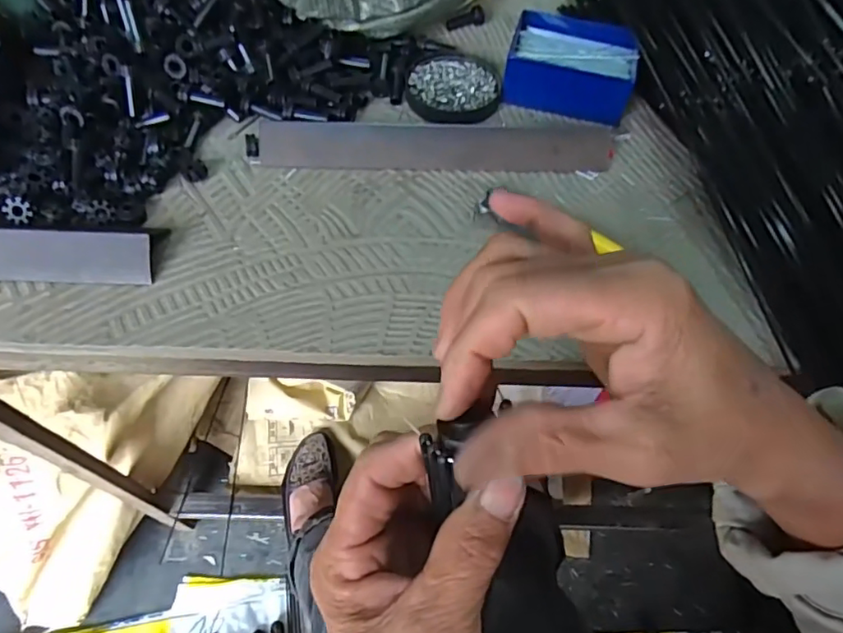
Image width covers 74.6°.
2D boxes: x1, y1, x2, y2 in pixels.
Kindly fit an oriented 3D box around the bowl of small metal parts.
[{"bbox_3d":[0.028,-0.207,0.501,0.081,0.012,0.081,1,59,-1],"label":"bowl of small metal parts"}]

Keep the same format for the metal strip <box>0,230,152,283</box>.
[{"bbox_3d":[-0.305,-0.042,0.377,0.238,0.007,0.034,2,99,-1],"label":"metal strip"}]

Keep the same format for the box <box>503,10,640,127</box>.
[{"bbox_3d":[0.134,-0.226,0.501,0.110,0.041,0.091,14,60,7],"label":"box"}]

